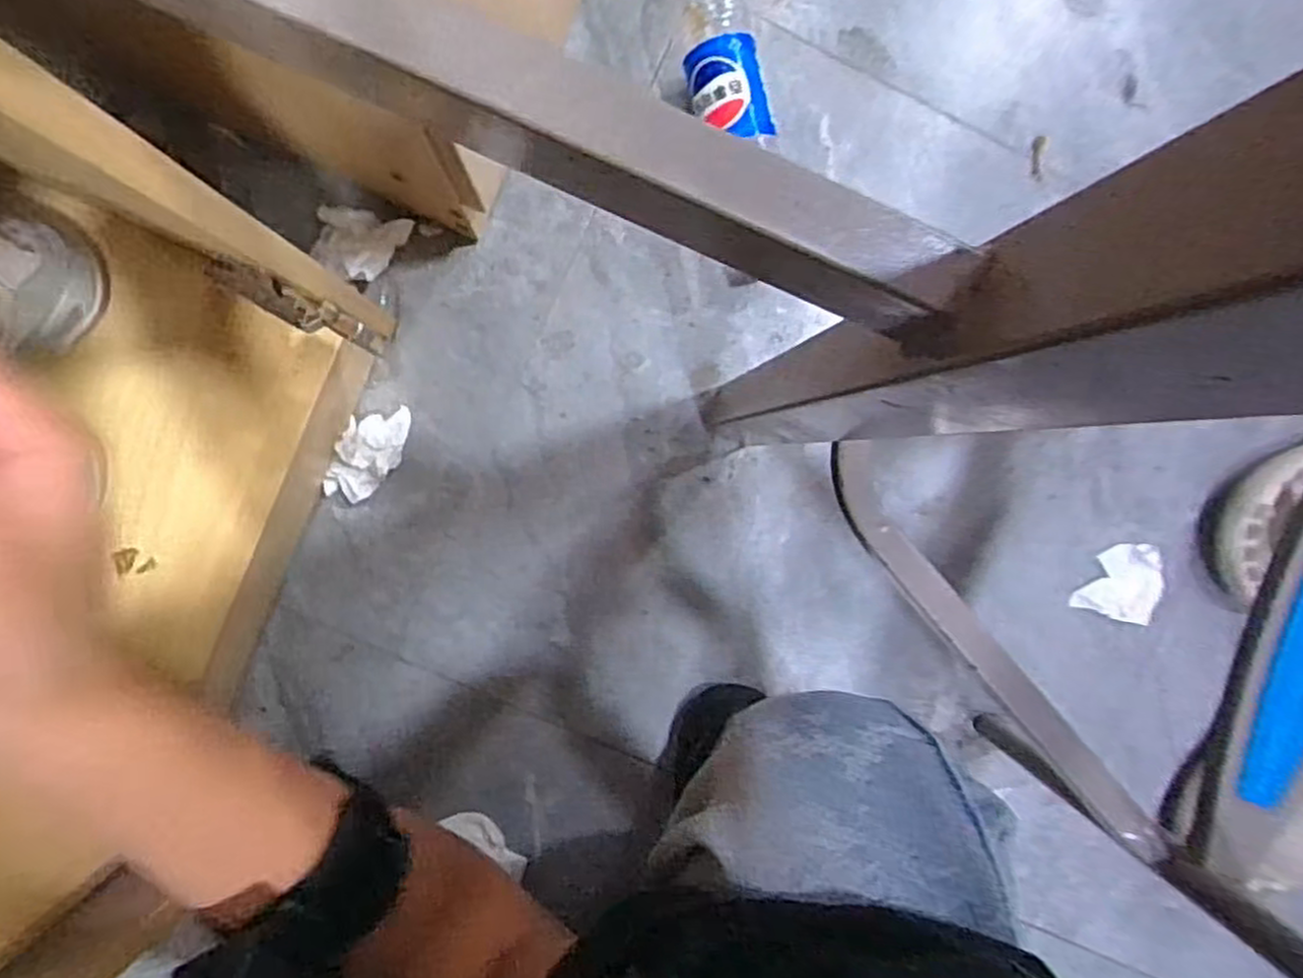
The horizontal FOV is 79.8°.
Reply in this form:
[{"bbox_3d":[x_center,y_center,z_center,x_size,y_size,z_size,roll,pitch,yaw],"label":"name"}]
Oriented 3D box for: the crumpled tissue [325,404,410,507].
[{"bbox_3d":[-0.225,-0.029,0.621,0.045,0.022,0.084,24,91,-5],"label":"crumpled tissue"}]

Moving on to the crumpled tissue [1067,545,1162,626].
[{"bbox_3d":[0.410,0.079,0.680,0.067,0.024,0.071,21,91,-5],"label":"crumpled tissue"}]

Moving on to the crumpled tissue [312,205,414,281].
[{"bbox_3d":[-0.227,-0.190,0.606,0.067,0.036,0.055,14,92,-5],"label":"crumpled tissue"}]

